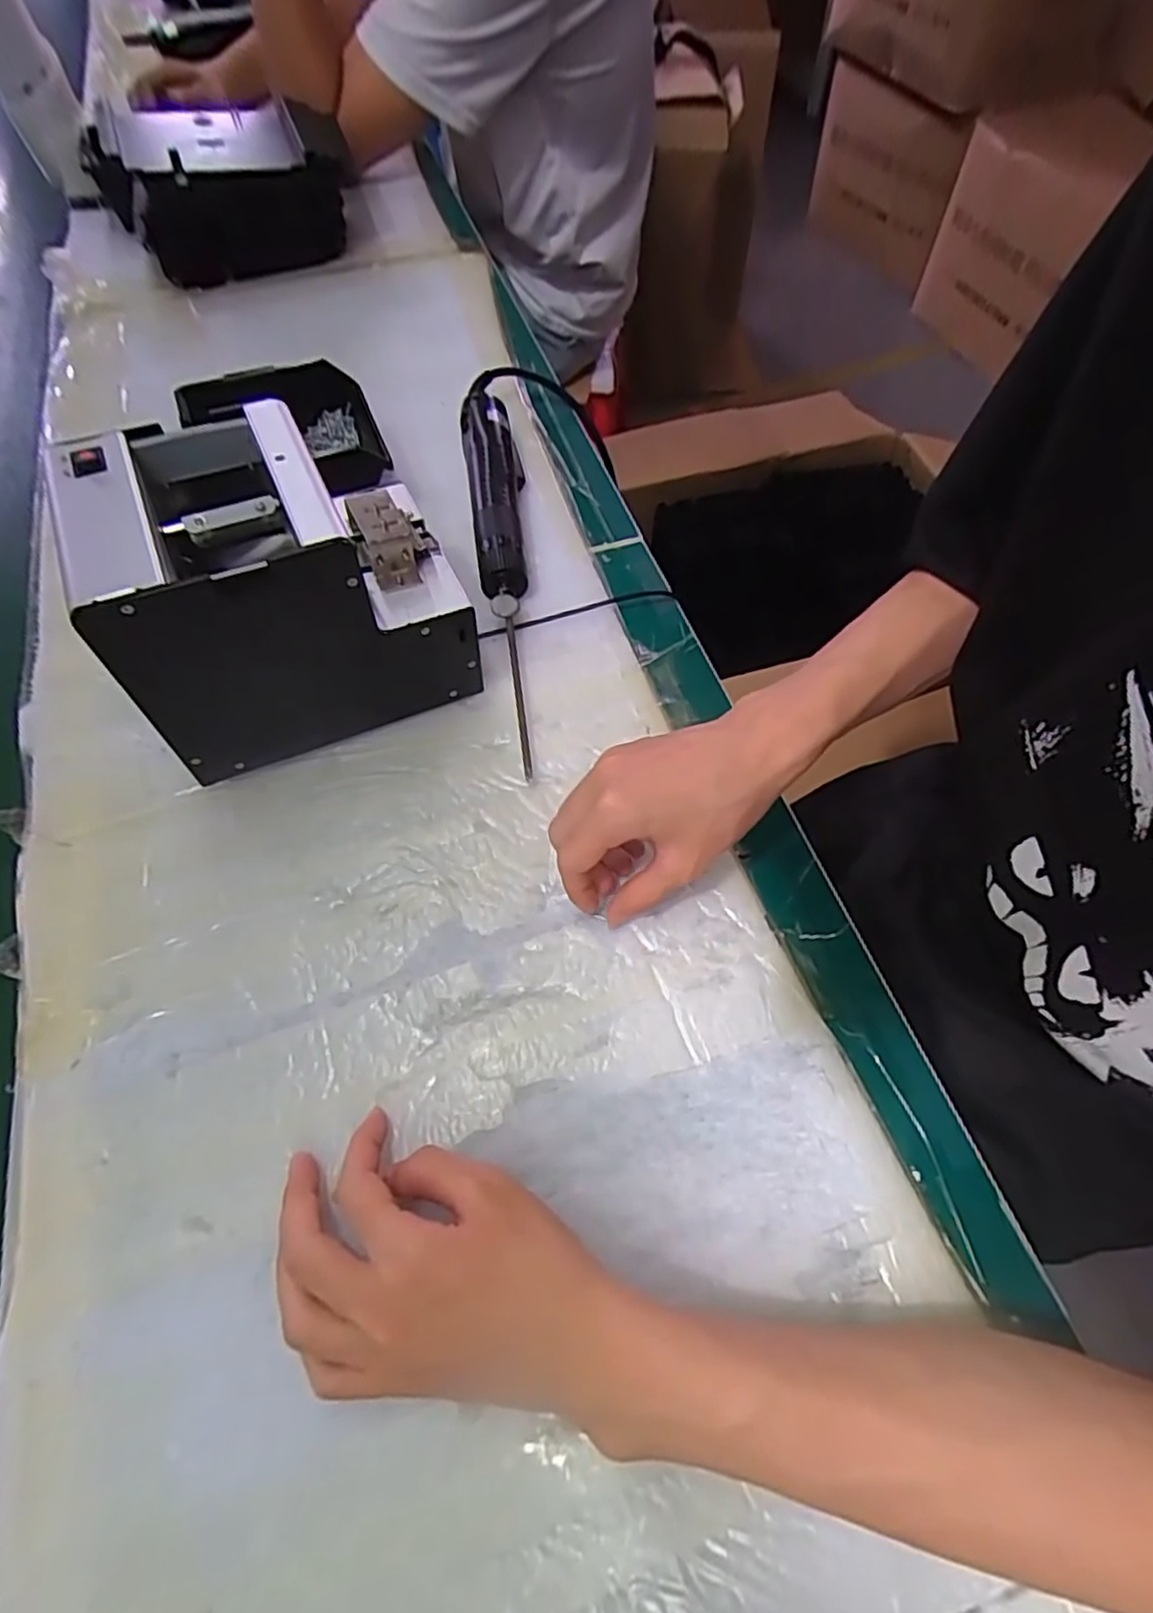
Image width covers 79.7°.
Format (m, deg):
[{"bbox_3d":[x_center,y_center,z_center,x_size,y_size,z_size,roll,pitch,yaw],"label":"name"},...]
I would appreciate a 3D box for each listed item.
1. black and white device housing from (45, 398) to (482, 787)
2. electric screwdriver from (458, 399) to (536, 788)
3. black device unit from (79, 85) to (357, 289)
[{"bbox_3d":[-0.164,-0.124,0.400,0.173,0.148,0.119,-23,63,-13],"label":"black and white device housing"},{"bbox_3d":[-0.050,-0.184,0.494,0.042,0.045,0.357,-8,60,-5],"label":"electric screwdriver"},{"bbox_3d":[-0.361,-0.648,0.721,0.232,0.109,0.211,-25,63,-14],"label":"black device unit"}]

